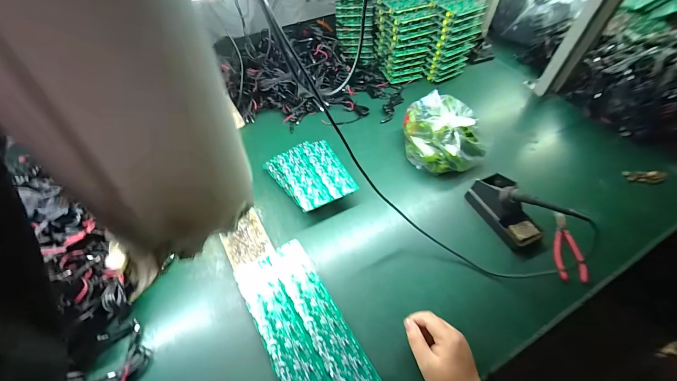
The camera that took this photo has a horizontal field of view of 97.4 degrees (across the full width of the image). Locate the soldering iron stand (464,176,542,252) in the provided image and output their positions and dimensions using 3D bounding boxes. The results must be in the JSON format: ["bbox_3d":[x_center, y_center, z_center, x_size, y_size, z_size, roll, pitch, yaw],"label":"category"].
[{"bbox_3d":[0.342,0.031,0.595,0.081,0.077,0.161,-20,56,-14],"label":"soldering iron stand"}]

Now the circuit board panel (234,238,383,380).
[{"bbox_3d":[-0.048,0.231,0.471,0.127,0.005,0.322,-25,56,-18],"label":"circuit board panel"}]

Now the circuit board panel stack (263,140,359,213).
[{"bbox_3d":[-0.065,-0.032,0.664,0.150,0.043,0.186,-23,57,-16],"label":"circuit board panel stack"}]

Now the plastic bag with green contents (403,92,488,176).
[{"bbox_3d":[0.247,-0.134,0.702,0.167,0.106,0.178,-3,53,-2],"label":"plastic bag with green contents"}]

